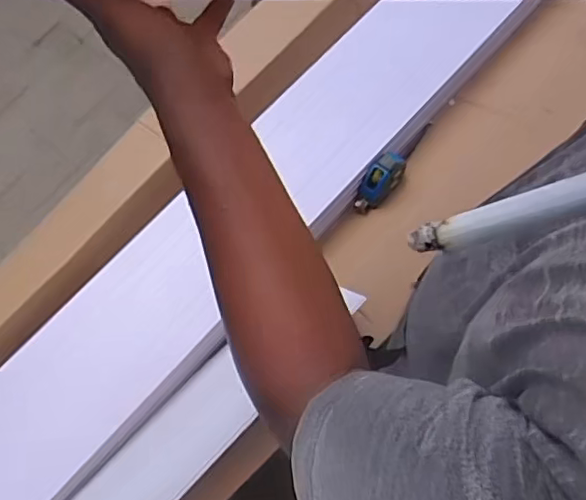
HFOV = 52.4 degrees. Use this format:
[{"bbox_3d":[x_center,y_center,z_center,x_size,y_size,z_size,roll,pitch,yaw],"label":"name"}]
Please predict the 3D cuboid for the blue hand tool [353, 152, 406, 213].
[{"bbox_3d":[0.161,-0.126,1.102,0.052,0.052,0.122,34,76,13],"label":"blue hand tool"}]

